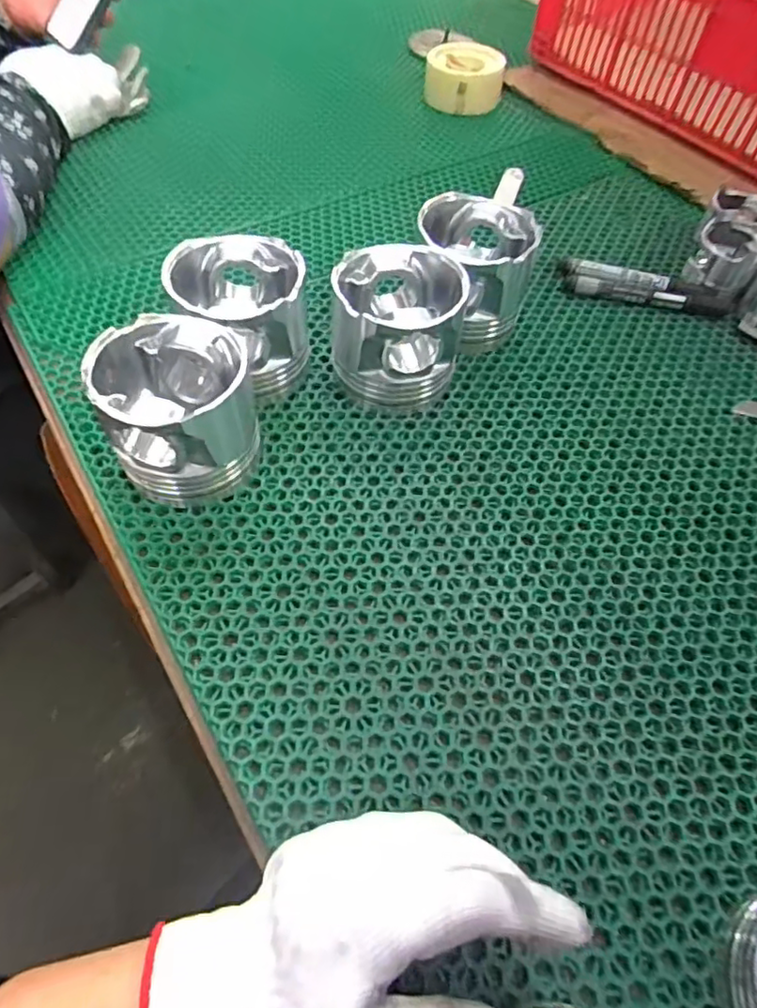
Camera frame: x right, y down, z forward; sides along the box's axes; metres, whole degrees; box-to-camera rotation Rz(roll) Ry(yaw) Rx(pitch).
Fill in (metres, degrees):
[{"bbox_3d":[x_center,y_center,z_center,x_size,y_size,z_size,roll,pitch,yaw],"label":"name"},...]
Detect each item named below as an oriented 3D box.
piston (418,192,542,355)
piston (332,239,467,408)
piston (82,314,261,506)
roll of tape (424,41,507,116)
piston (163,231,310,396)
[{"bbox_3d":[0.078,-0.188,0.489,0.087,0.088,0.089,-8,58,-7],"label":"piston"},{"bbox_3d":[0.015,-0.130,0.449,0.090,0.089,0.092,1,57,-1],"label":"piston"},{"bbox_3d":[-0.129,-0.060,0.394,0.091,0.091,0.092,1,57,-1],"label":"piston"},{"bbox_3d":[0.107,-0.534,0.744,0.097,0.046,0.090,7,56,0],"label":"roll of tape"},{"bbox_3d":[-0.098,-0.137,0.446,0.084,0.093,0.086,1,57,-1],"label":"piston"}]

